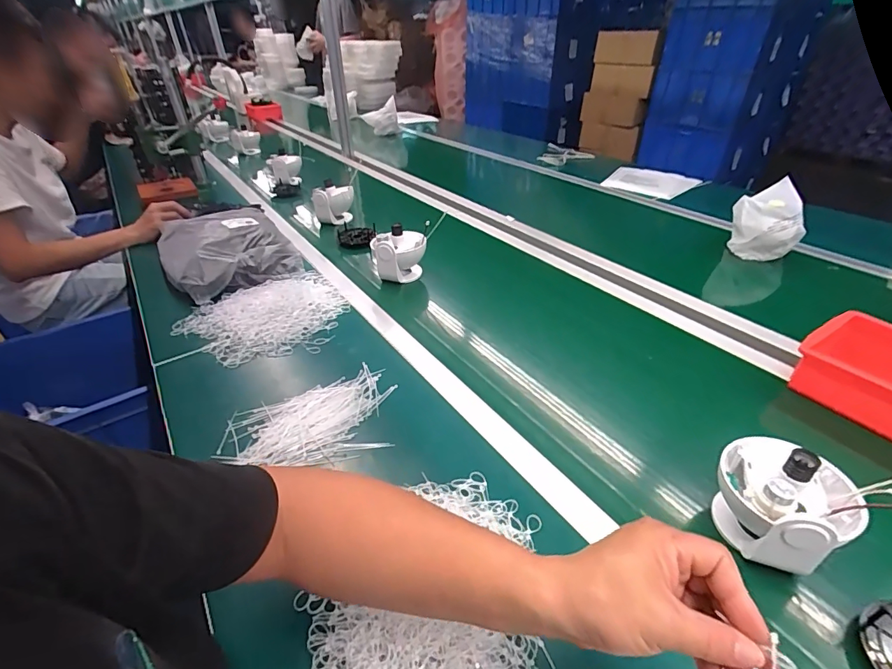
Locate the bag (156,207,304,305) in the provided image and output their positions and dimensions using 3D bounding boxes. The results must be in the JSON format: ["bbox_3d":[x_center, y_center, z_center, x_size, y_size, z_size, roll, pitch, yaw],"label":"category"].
[{"bbox_3d":[-0.493,-0.195,0.979,0.252,0.093,0.303,-22,40,-26],"label":"bag"}]

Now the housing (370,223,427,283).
[{"bbox_3d":[-0.100,-0.168,0.947,0.114,0.111,0.086,-10,36,-12],"label":"housing"}]

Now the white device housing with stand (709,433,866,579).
[{"bbox_3d":[0.337,0.165,0.435,0.111,0.102,0.106,23,42,30],"label":"white device housing with stand"}]

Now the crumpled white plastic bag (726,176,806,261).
[{"bbox_3d":[0.732,-0.254,0.991,0.133,0.144,0.150,25,43,32],"label":"crumpled white plastic bag"}]

